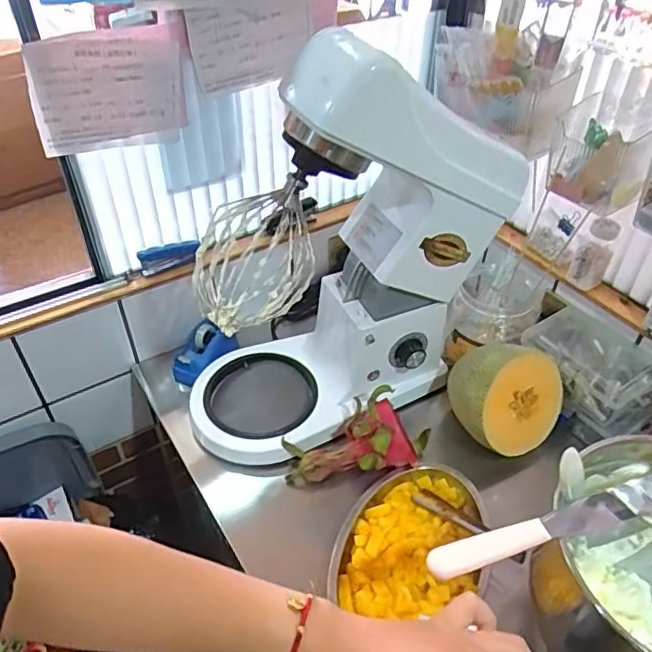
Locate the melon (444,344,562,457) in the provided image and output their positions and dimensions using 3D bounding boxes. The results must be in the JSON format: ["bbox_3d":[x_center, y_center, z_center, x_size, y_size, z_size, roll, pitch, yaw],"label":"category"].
[{"bbox_3d":[0.242,0.094,0.802,0.139,0.144,0.096,5,7,-25],"label":"melon"}]

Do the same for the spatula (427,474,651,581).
[{"bbox_3d":[0.257,0.166,0.522,0.356,0.027,0.036,-11,44,-13],"label":"spatula"}]

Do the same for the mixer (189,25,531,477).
[{"bbox_3d":[0.034,-0.067,0.723,0.441,0.481,0.215,-8,43,-10],"label":"mixer"}]

